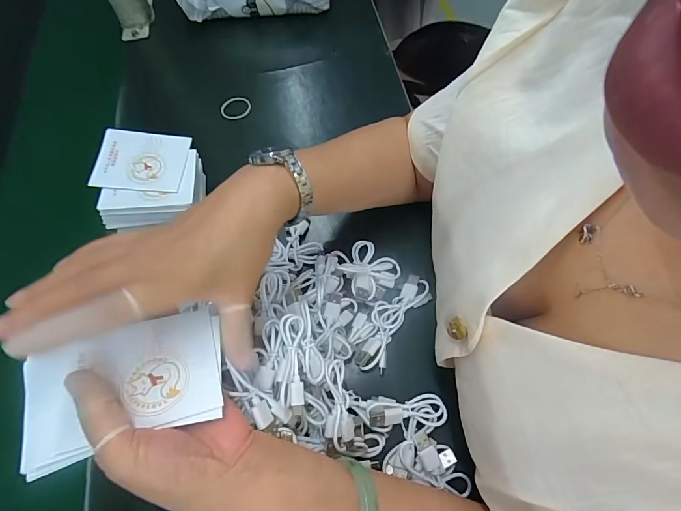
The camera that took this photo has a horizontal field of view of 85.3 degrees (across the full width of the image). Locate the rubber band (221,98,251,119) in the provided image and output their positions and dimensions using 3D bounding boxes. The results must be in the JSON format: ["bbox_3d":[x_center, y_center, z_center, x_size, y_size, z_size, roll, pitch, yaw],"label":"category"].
[{"bbox_3d":[-0.142,-0.200,0.500,0.041,0.005,0.034,-22,66,-9],"label":"rubber band"}]

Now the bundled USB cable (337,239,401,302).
[{"bbox_3d":[0.026,0.011,0.375,0.057,0.026,0.058,-1,65,1],"label":"bundled USB cable"}]

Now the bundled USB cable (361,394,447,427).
[{"bbox_3d":[0.057,0.135,0.324,0.072,0.020,0.025,-1,65,1],"label":"bundled USB cable"}]

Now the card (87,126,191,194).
[{"bbox_3d":[-0.214,-0.103,0.397,0.089,0.004,0.073,4,68,-4],"label":"card"}]

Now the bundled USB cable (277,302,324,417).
[{"bbox_3d":[-0.032,0.077,0.286,0.034,0.013,0.080,-11,65,-4],"label":"bundled USB cable"}]

